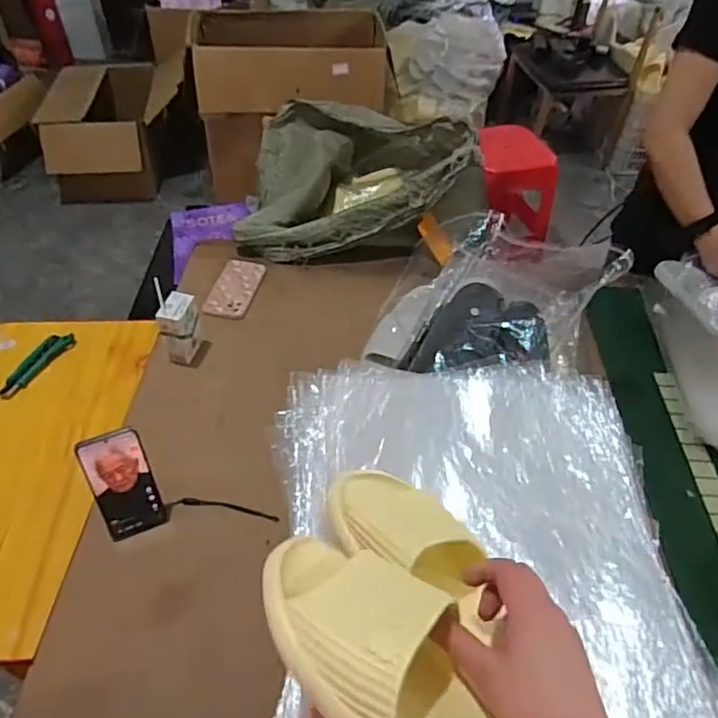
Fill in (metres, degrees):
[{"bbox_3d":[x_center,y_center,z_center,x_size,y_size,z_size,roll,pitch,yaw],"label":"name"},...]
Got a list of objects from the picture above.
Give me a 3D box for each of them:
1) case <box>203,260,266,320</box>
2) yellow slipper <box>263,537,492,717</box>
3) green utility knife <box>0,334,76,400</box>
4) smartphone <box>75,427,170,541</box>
[{"bbox_3d":[-0.245,-0.142,1.149,0.082,0.007,0.169,9,49,6],"label":"case"},{"bbox_3d":[0.034,0.210,0.368,0.102,0.060,0.244,-33,67,-27],"label":"yellow slipper"},{"bbox_3d":[-0.569,0.007,1.013,0.043,0.018,0.154,22,51,17],"label":"green utility knife"},{"bbox_3d":[-0.312,0.167,0.766,0.077,0.150,0.018,-18,29,-22],"label":"smartphone"}]

